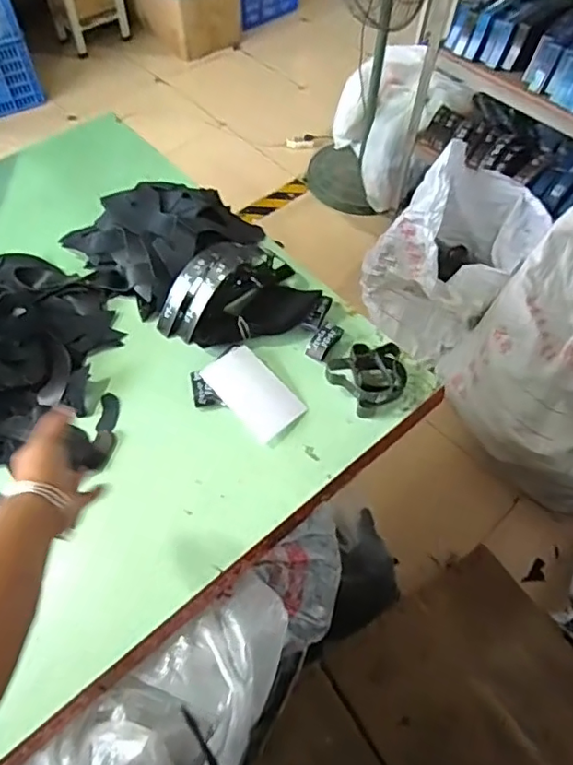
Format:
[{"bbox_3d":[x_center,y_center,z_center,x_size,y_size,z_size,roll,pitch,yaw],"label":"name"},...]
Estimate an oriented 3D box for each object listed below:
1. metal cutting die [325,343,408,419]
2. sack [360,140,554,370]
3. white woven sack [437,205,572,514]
[{"bbox_3d":[0.136,-0.014,0.882,0.117,0.052,0.109,-40,70,-18],"label":"metal cutting die"},{"bbox_3d":[0.497,-0.397,1.645,0.373,0.537,0.444,36,68,16],"label":"sack"},{"bbox_3d":[0.764,-0.039,1.449,0.497,0.502,0.555,-36,69,-17],"label":"white woven sack"}]

